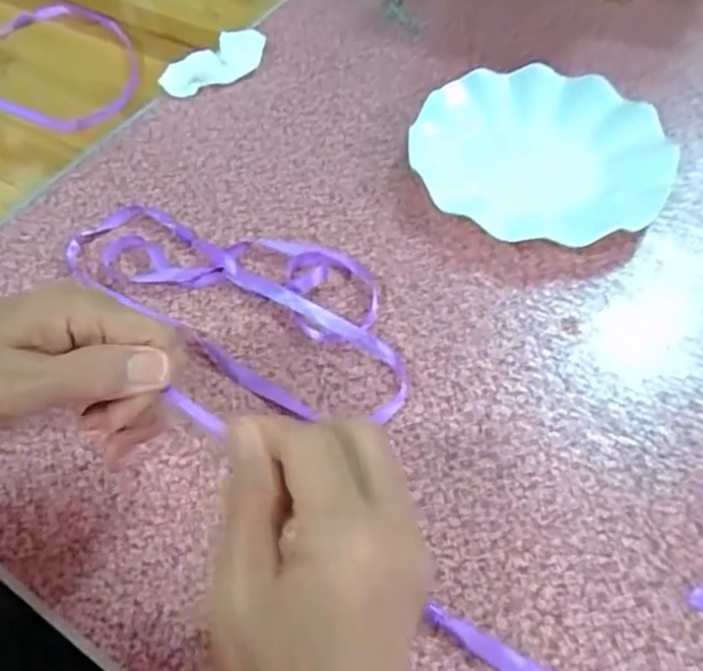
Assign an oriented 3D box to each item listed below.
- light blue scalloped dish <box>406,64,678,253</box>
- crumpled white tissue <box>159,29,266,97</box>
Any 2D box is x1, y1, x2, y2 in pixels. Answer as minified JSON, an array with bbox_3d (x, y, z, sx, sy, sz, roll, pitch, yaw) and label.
[{"bbox_3d":[0.139,-0.135,0.449,0.179,0.025,0.179,-1,57,2],"label":"light blue scalloped dish"},{"bbox_3d":[-0.121,-0.242,0.533,0.098,0.025,0.034,-39,63,-20],"label":"crumpled white tissue"}]

